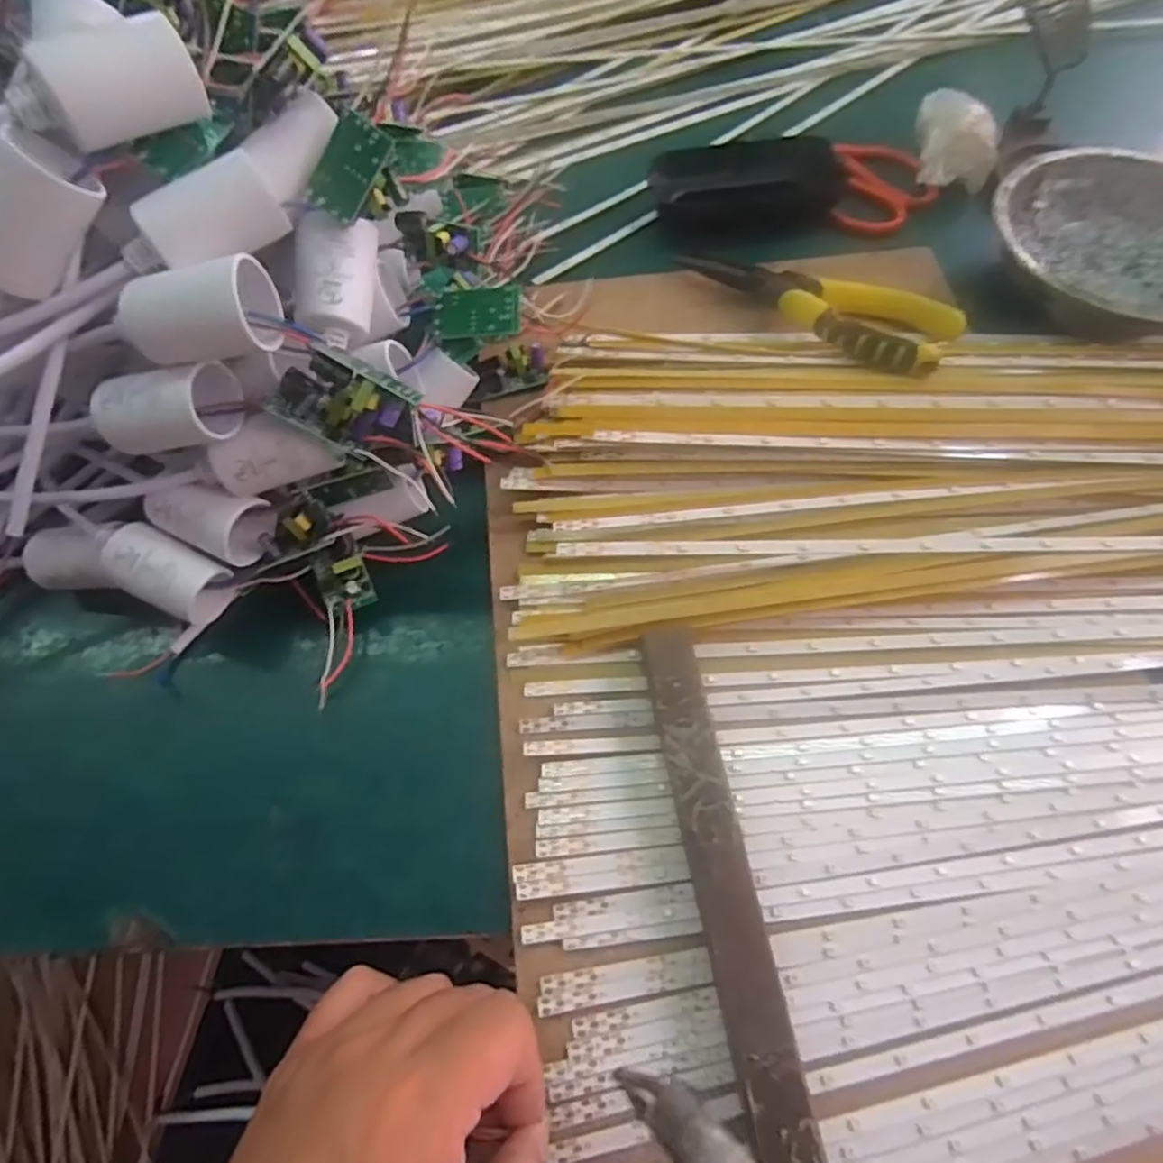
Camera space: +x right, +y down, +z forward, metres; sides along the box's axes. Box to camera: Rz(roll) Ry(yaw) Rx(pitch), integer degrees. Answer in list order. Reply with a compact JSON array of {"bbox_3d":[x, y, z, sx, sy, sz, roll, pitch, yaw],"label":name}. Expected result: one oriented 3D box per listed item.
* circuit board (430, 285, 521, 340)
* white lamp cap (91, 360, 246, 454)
[{"bbox_3d":[-0.044,-0.115,0.292,0.038,0.004,0.020,1,91,9],"label":"circuit board"},{"bbox_3d":[-0.148,-0.063,0.244,0.045,0.025,0.024,-5,64,-1],"label":"white lamp cap"}]

